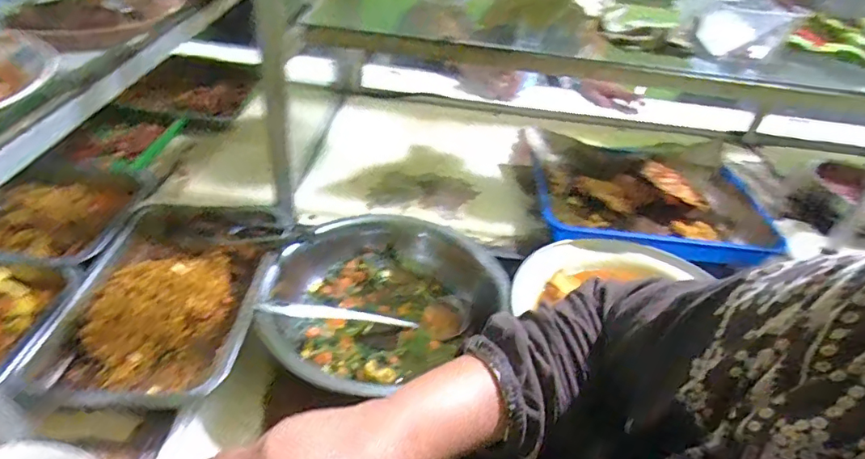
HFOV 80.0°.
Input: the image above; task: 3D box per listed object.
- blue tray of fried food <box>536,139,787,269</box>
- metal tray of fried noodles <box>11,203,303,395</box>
[{"bbox_3d":[0.361,-0.049,0.850,0.382,0.055,0.267,6,39,0],"label":"blue tray of fried food"},{"bbox_3d":[-0.301,0.075,0.602,0.209,0.043,0.294,4,39,-2],"label":"metal tray of fried noodles"}]

